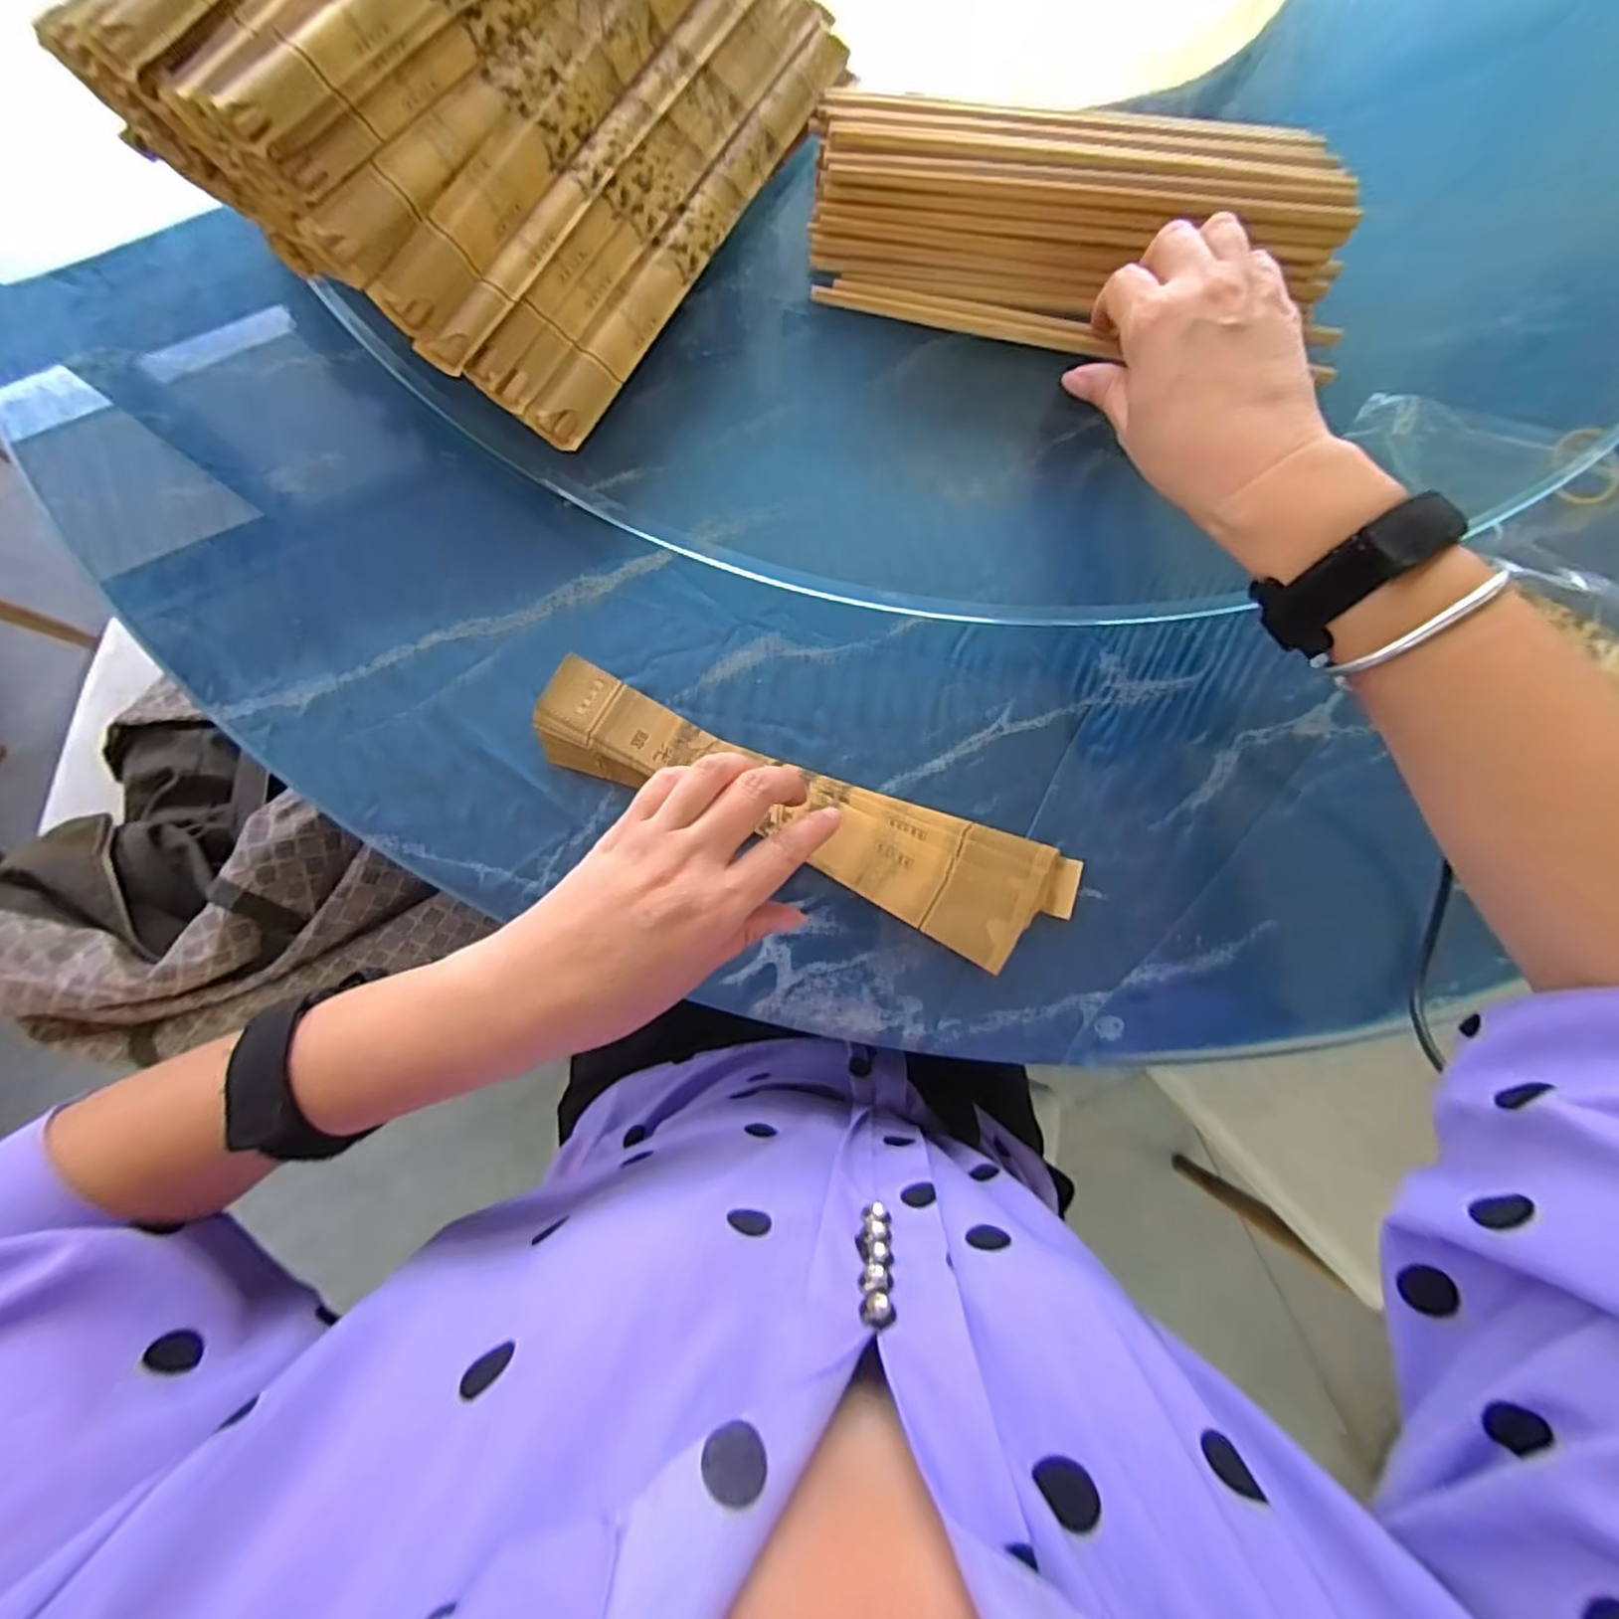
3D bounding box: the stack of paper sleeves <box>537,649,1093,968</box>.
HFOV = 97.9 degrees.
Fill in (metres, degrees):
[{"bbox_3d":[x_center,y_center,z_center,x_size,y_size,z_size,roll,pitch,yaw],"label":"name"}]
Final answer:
[{"bbox_3d":[-0.005,0.003,0.355,0.281,0.013,0.062,22,82,2],"label":"stack of paper sleeves"}]

